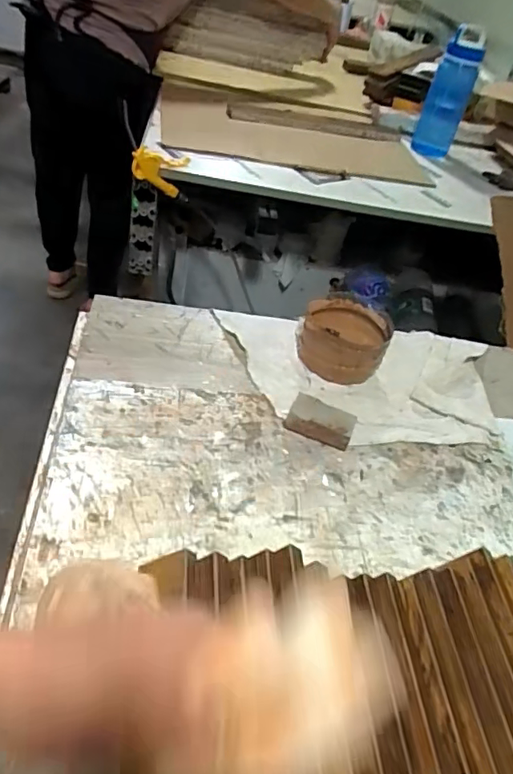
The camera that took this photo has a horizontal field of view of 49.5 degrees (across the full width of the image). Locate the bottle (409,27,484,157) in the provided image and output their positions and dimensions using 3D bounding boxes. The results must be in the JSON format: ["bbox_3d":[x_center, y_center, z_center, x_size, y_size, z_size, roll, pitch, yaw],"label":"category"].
[{"bbox_3d":[0.447,-0.683,1.311,0.114,0.272,0.104,22,42,9],"label":"bottle"}]

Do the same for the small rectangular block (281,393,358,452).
[{"bbox_3d":[0.068,0.035,0.585,0.067,0.027,0.041,21,42,8],"label":"small rectangular block"}]

